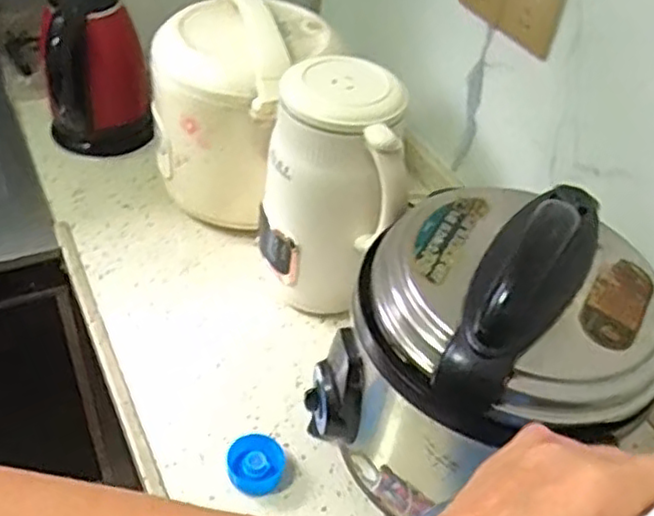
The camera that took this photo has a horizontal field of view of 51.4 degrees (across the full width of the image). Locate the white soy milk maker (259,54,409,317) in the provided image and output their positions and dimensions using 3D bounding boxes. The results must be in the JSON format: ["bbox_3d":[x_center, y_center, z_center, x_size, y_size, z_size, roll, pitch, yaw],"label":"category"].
[{"bbox_3d":[-0.003,-0.065,0.779,0.146,0.289,0.139,2,44,-5],"label":"white soy milk maker"}]

